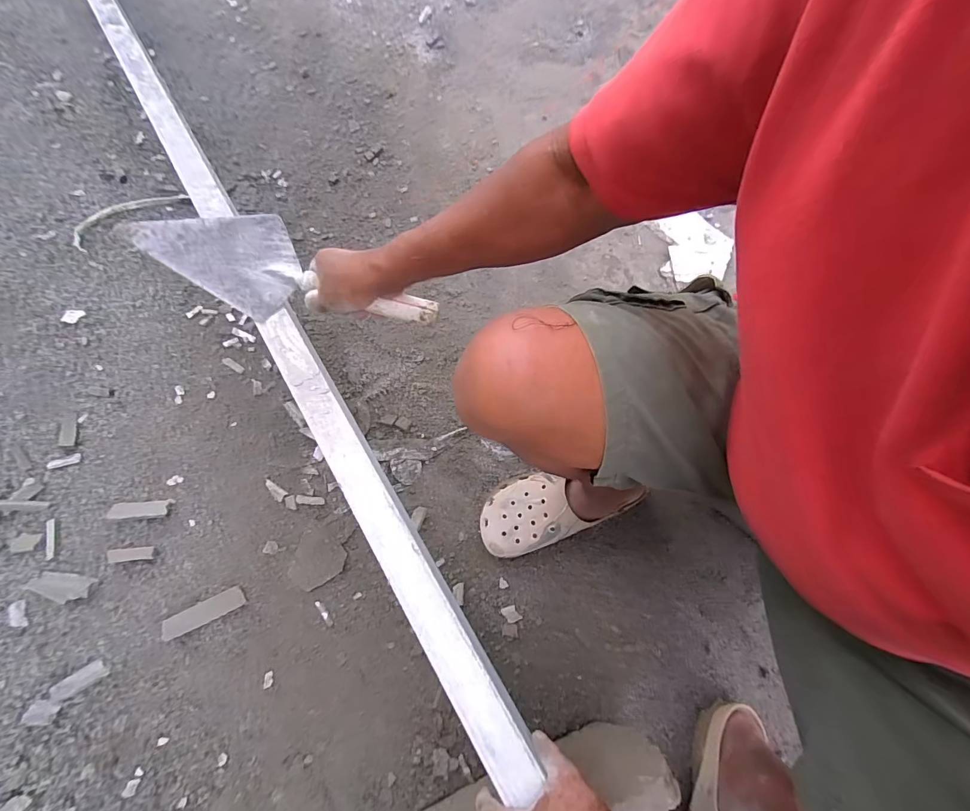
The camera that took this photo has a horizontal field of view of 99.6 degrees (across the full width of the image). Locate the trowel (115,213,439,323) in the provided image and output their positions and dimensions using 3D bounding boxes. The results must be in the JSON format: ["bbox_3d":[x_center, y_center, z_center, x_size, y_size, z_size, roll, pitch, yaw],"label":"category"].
[{"bbox_3d":[-0.233,-0.164,0.514,0.353,0.073,0.107,15,73,-1],"label":"trowel"}]

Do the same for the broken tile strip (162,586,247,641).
[{"bbox_3d":[-0.408,0.300,0.596,0.102,0.007,0.030,-21,72,-28],"label":"broken tile strip"}]

